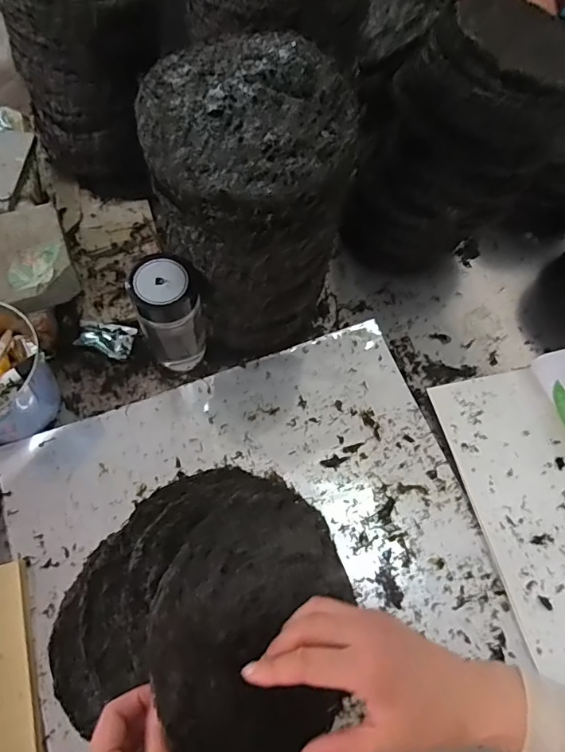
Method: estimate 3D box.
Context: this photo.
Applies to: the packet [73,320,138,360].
[{"bbox_3d":[-0.250,-0.053,0.696,0.073,0.012,0.051,14,61,-17],"label":"packet"}]

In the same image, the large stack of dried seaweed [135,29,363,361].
[{"bbox_3d":[-0.033,-0.175,0.588,0.199,0.341,0.190,-10,68,-8],"label":"large stack of dried seaweed"}]

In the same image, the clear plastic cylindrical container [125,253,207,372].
[{"bbox_3d":[-0.137,-0.070,0.620,0.073,0.182,0.071,1,67,-3],"label":"clear plastic cylindrical container"}]

